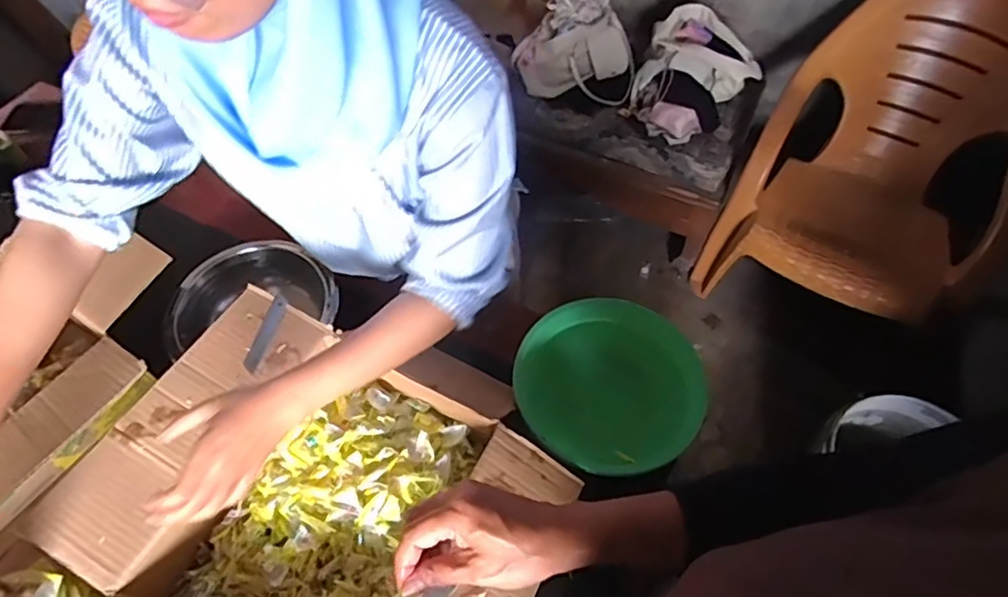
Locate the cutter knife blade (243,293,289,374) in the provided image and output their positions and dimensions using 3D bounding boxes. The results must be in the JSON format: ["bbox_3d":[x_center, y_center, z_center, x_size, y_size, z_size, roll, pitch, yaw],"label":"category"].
[{"bbox_3d":[-0.288,0.041,0.709,0.021,0.008,0.098,14,64,8],"label":"cutter knife blade"}]

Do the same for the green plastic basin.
[{"bbox_3d":[0.138,0.106,0.762,0.230,0.048,0.221,0,56,0],"label":"green plastic basin"}]

